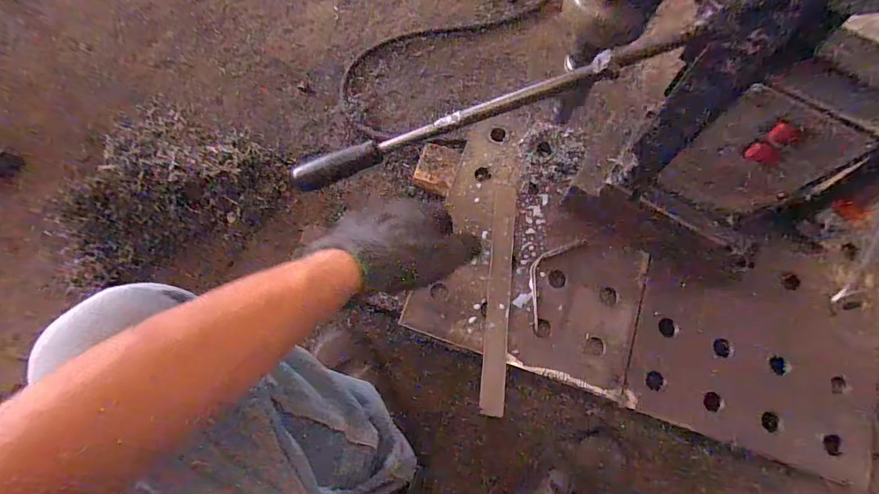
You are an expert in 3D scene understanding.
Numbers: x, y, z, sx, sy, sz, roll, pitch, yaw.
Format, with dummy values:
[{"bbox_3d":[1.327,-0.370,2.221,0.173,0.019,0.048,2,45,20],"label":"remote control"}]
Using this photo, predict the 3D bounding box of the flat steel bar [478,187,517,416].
[{"bbox_3d":[0.084,0.064,0.619,0.033,0.007,0.323,5,73,2],"label":"flat steel bar"}]

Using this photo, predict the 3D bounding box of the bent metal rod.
[{"bbox_3d":[0.147,0.040,0.612,0.050,0.010,0.139,30,86,20],"label":"bent metal rod"}]

